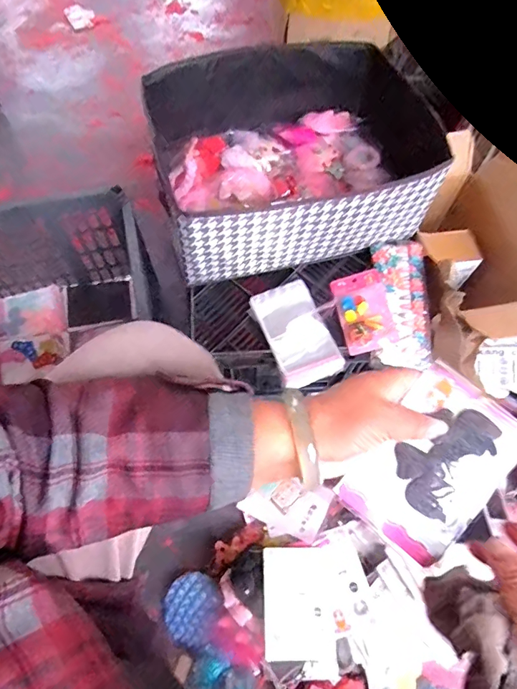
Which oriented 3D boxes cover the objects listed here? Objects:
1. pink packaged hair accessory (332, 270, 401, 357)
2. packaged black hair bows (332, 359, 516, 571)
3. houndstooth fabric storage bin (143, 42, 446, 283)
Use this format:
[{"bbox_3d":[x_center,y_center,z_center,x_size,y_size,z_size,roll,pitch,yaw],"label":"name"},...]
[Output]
[{"bbox_3d":[0.169,-0.056,0.693,0.081,0.015,0.145,-13,60,7],"label":"pink packaged hair accessory"},{"bbox_3d":[0.132,0.090,0.327,0.089,0.005,0.129,38,89,9],"label":"packaged black hair bows"},{"bbox_3d":[0.036,-0.304,0.713,0.381,0.164,0.339,-15,65,-8],"label":"houndstooth fabric storage bin"}]

